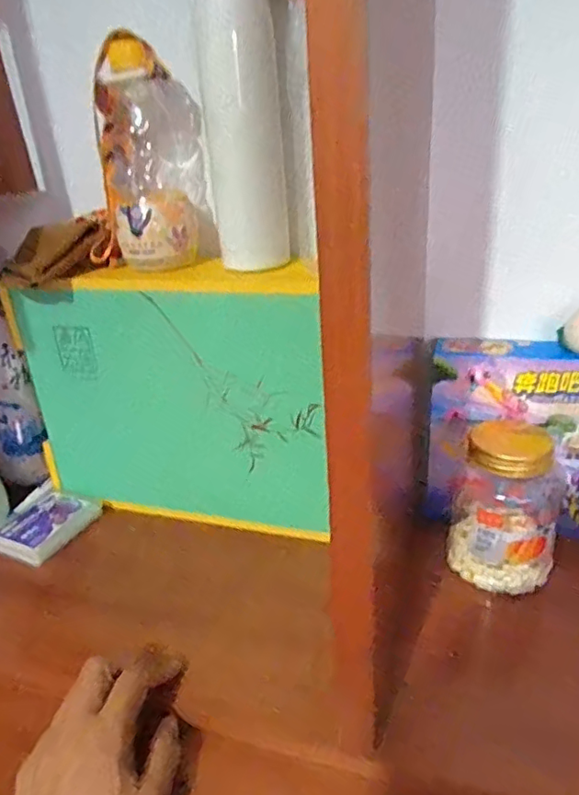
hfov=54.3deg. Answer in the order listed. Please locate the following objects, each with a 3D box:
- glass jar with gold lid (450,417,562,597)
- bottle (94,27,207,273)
[{"bbox_3d":[0.185,0.089,0.475,0.078,0.112,0.094,9,28,25],"label":"glass jar with gold lid"},{"bbox_3d":[-0.117,-0.201,0.486,0.090,0.164,0.068,-8,26,-9],"label":"bottle"}]

